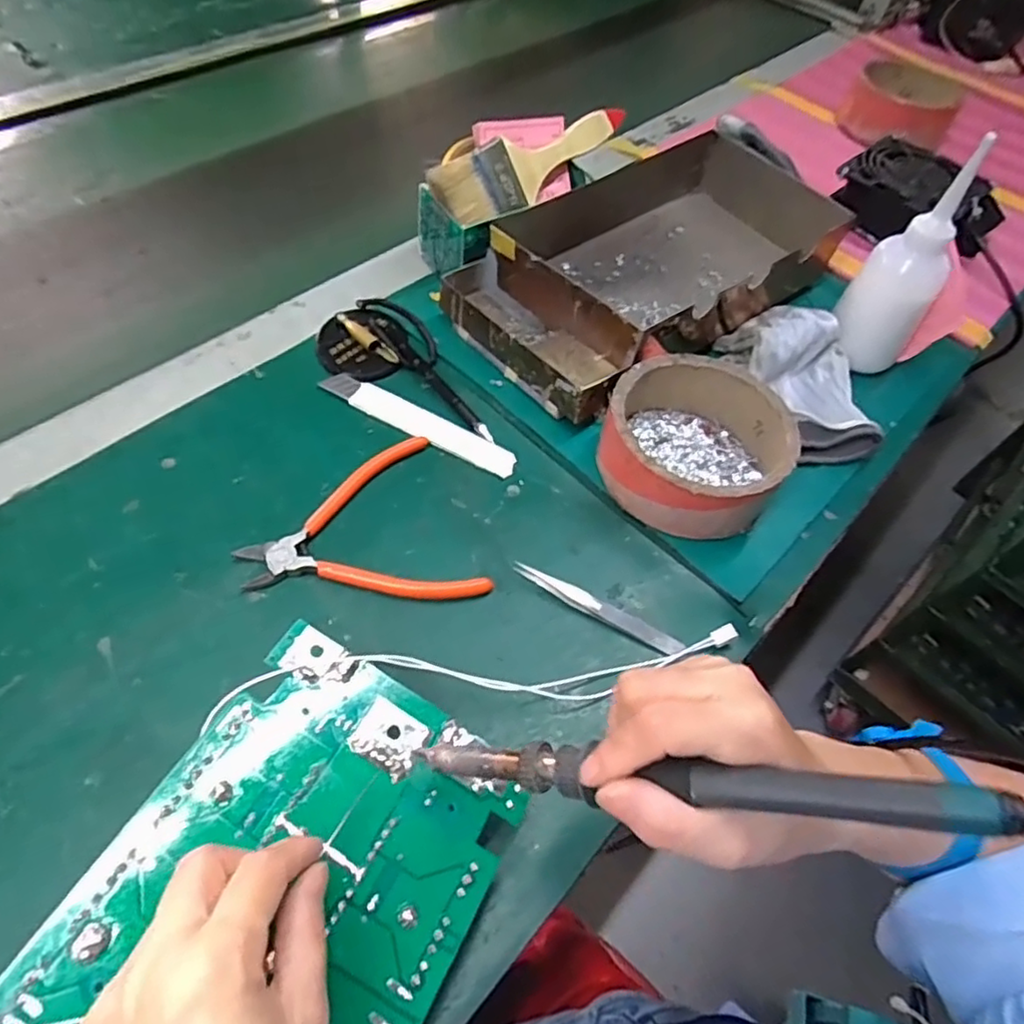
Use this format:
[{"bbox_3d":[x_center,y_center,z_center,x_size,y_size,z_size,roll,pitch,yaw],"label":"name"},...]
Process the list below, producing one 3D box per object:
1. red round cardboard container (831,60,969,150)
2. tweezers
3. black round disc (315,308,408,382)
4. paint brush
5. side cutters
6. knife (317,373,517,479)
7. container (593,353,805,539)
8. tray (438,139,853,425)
[{"bbox_3d":[0.453,-0.473,0.746,0.115,0.050,0.105,30,58,14],"label":"red round cardboard container"},{"bbox_3d":[0.051,0.059,0.392,0.110,0.010,0.010,25,57,12],"label":"tweezers"},{"bbox_3d":[-0.115,-0.130,0.493,0.065,0.014,0.061,3,55,-4],"label":"black round disc"},{"bbox_3d":[0.019,-0.287,0.534,0.186,0.052,0.009,-28,25,-22],"label":"paint brush"},{"bbox_3d":[-0.098,0.019,0.404,0.134,0.012,0.125,-19,59,-17],"label":"side cutters"},{"bbox_3d":[-0.067,-0.065,0.464,0.152,0.010,0.023,25,57,12],"label":"knife"},{"bbox_3d":[0.124,-0.044,0.440,0.116,0.055,0.119,3,55,-4],"label":"container"},{"bbox_3d":[0.117,-0.217,0.545,0.335,0.062,0.173,-34,65,-25],"label":"tray"}]

